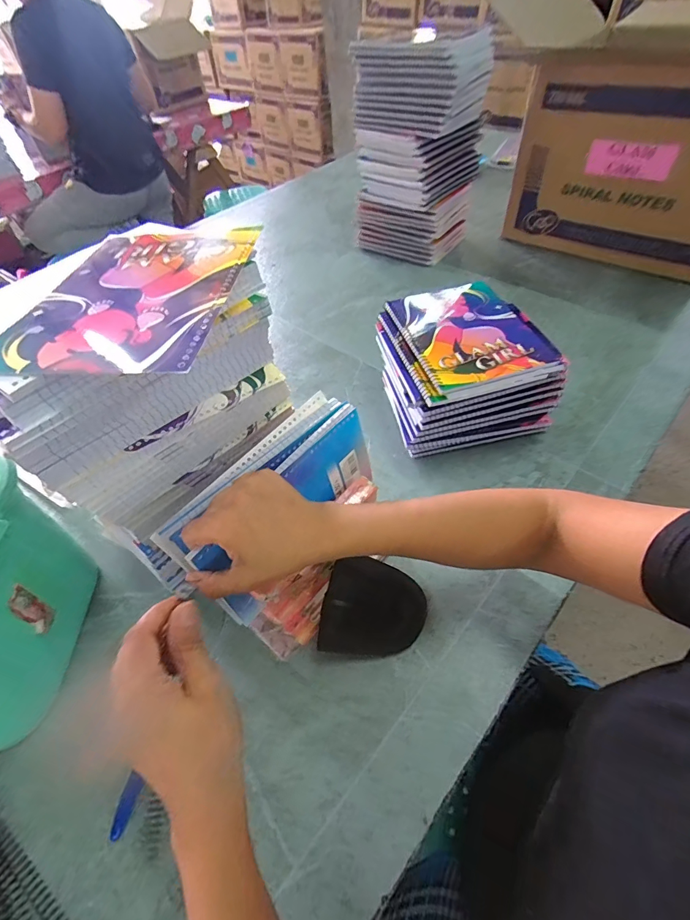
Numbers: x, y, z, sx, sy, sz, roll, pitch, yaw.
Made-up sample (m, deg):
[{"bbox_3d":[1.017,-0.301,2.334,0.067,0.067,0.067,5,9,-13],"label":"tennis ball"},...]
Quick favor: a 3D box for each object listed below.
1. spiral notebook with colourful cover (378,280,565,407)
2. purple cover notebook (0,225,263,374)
[{"bbox_3d":[0.158,-0.164,0.525,0.181,0.019,0.203,-15,53,-5],"label":"spiral notebook with colourful cover"},{"bbox_3d":[-0.147,-0.129,0.295,0.140,0.012,0.206,2,52,7],"label":"purple cover notebook"}]

